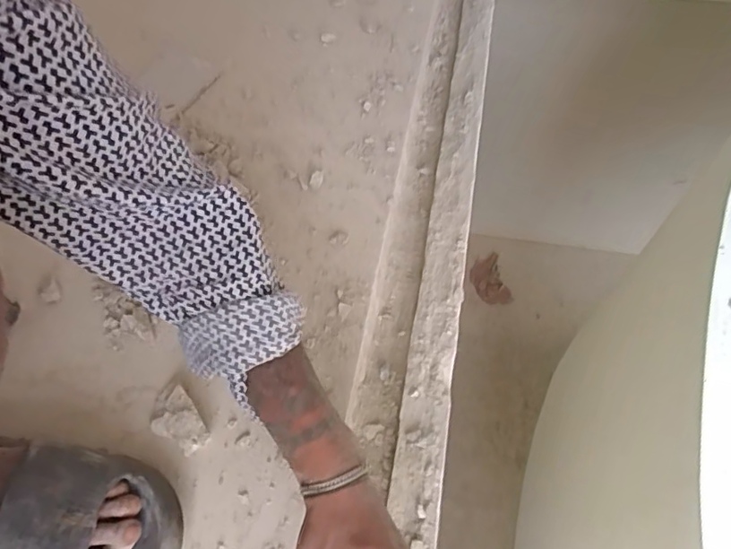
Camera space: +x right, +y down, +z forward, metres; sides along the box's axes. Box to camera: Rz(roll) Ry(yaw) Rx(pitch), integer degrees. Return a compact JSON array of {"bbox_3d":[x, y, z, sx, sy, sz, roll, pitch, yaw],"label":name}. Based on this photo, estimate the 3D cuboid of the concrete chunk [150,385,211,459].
[{"bbox_3d":[-0.178,0.137,0.489,0.040,0.019,0.075,-34,64,-19],"label":"concrete chunk"}]

